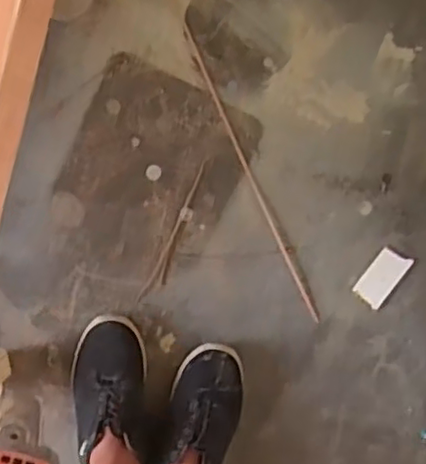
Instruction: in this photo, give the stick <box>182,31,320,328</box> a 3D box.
[{"bbox_3d":[0.058,-0.077,0.945,0.014,0.004,0.461,-25,98,-2],"label":"stick"}]

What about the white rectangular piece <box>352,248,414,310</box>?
[{"bbox_3d":[0.257,0.069,0.987,0.051,0.010,0.089,38,92,-8],"label":"white rectangular piece"}]

